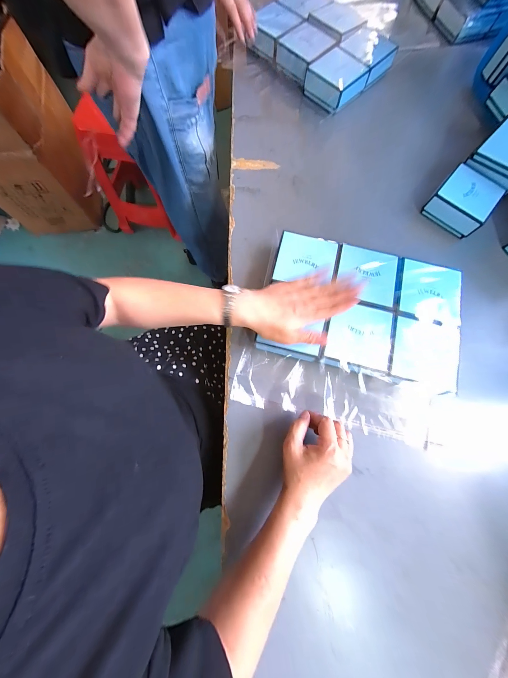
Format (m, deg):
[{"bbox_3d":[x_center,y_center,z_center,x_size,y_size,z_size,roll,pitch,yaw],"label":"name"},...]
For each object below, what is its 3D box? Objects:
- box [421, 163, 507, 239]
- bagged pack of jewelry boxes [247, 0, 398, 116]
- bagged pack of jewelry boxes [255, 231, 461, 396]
[{"bbox_3d":[0.401,-0.264,0.450,0.097,0.041,0.095,41,78,8],"label":"box"},{"bbox_3d":[0.146,-0.693,0.552,0.222,0.053,0.324,-41,80,-11],"label":"bagged pack of jewelry boxes"},{"bbox_3d":[0.173,-0.045,0.382,0.311,0.045,0.209,13,76,3],"label":"bagged pack of jewelry boxes"}]

